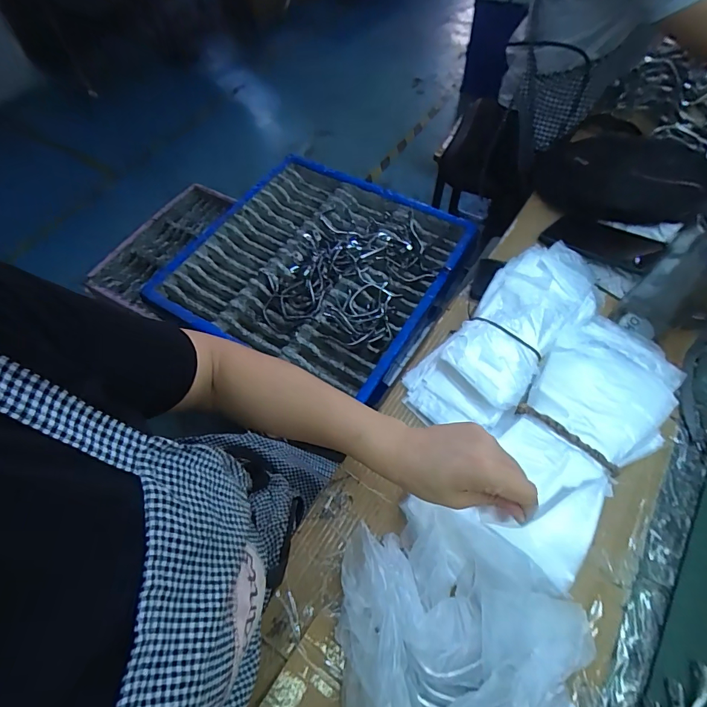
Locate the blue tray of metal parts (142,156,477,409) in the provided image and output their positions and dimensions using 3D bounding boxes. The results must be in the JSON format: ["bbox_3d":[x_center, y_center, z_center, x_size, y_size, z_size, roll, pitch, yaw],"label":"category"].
[{"bbox_3d":[-0.080,-0.211,0.942,0.561,0.104,0.527,26,65,17],"label":"blue tray of metal parts"}]

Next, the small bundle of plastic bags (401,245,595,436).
[{"bbox_3d":[0.199,-0.027,0.536,0.299,0.066,0.129,-41,66,-18],"label":"small bundle of plastic bags"}]

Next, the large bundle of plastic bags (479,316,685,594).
[{"bbox_3d":[0.260,0.086,0.466,0.143,0.049,0.315,34,68,20],"label":"large bundle of plastic bags"}]

